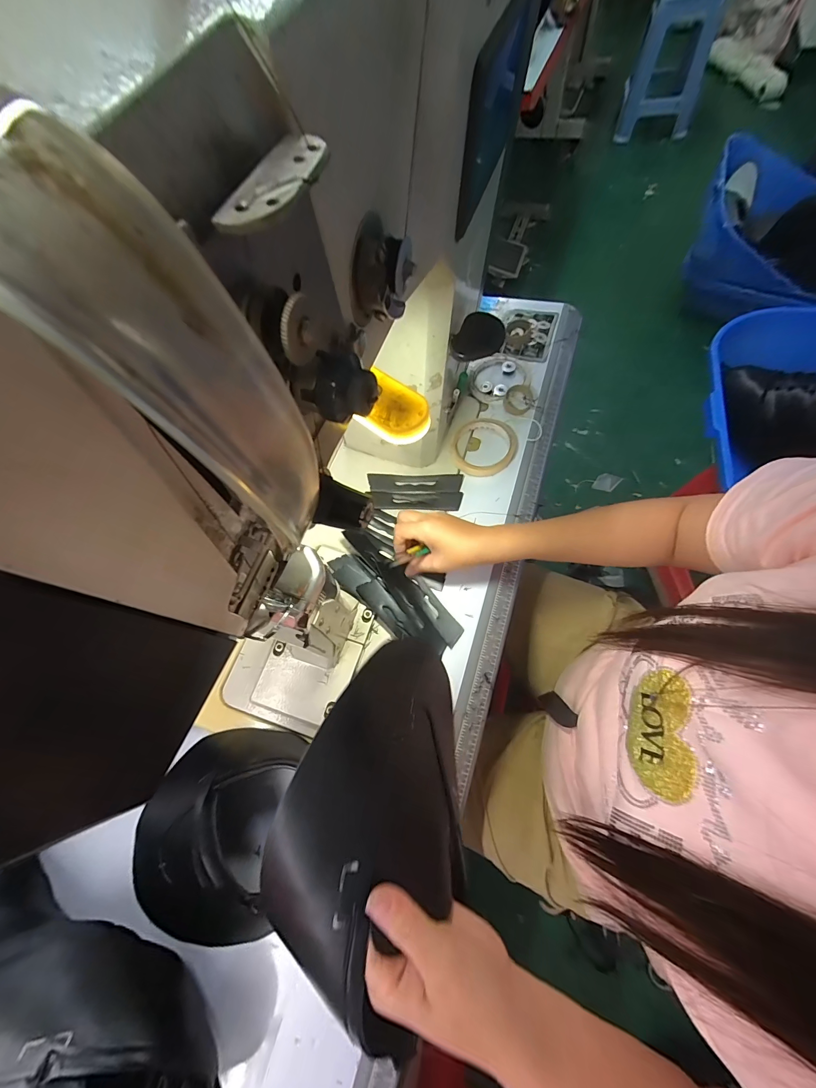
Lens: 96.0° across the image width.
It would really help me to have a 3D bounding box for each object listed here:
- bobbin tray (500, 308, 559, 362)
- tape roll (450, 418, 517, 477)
[{"bbox_3d":[0.193,-0.338,0.591,0.080,0.020,0.105,13,70,6],"label":"bobbin tray"},{"bbox_3d":[0.108,-0.138,0.519,0.085,0.016,0.094,21,71,9],"label":"tape roll"}]

